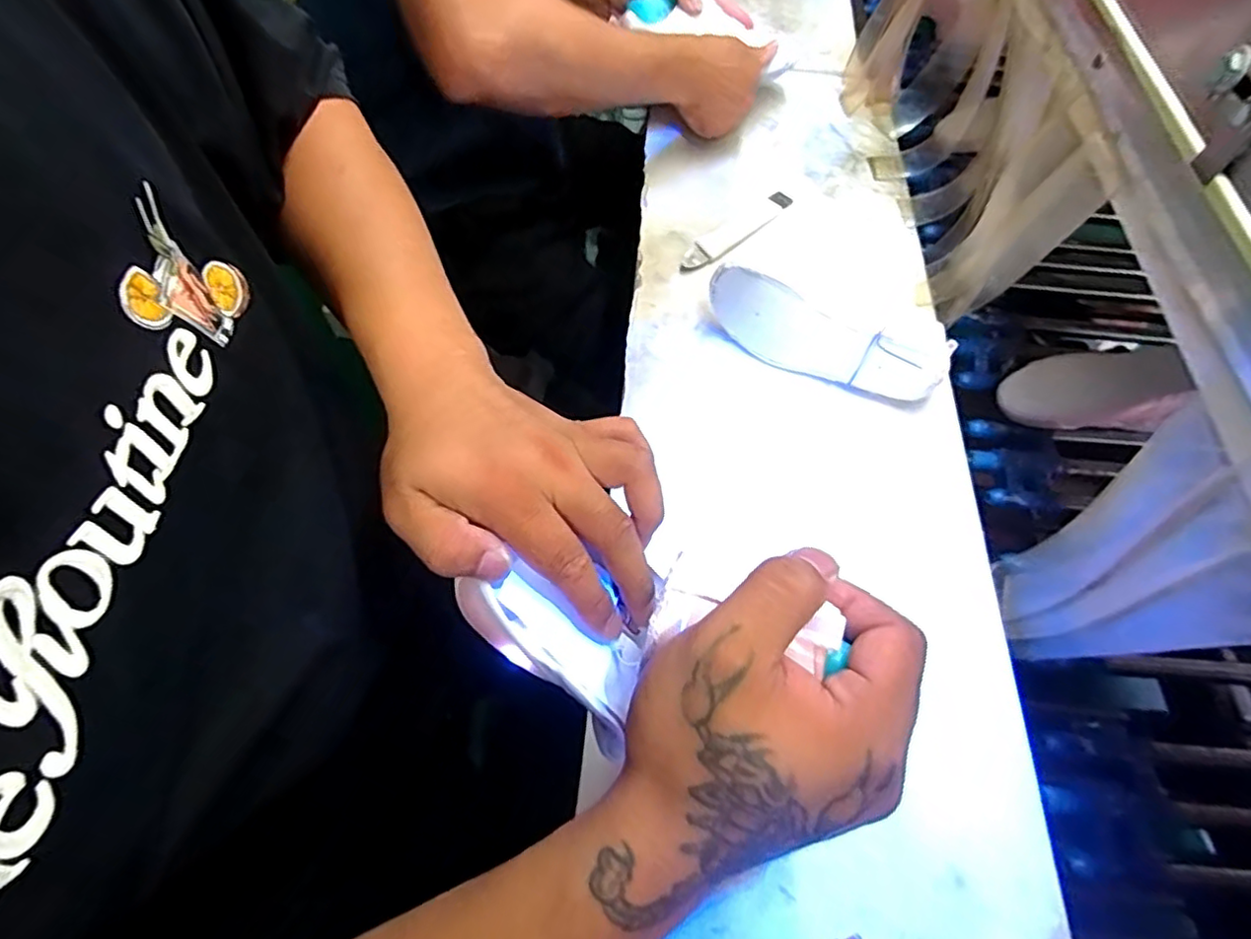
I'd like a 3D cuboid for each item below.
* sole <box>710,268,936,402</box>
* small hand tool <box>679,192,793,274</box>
[{"bbox_3d":[0.162,-0.108,0.535,0.199,0.071,0.024,27,63,12],"label":"sole"},{"bbox_3d":[0.113,-0.247,0.648,0.160,0.010,0.030,-40,70,-22],"label":"small hand tool"}]

